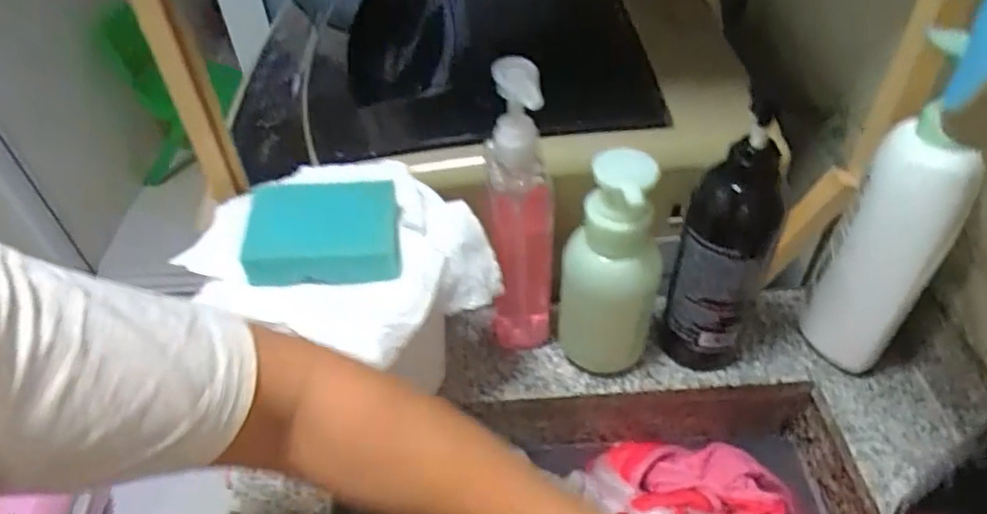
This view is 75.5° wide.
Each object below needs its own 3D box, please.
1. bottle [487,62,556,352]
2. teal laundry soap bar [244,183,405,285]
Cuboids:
[{"bbox_3d":[0.020,-0.026,0.495,0.053,0.255,0.049,3,46,6],"label":"bottle"},{"bbox_3d":[-0.120,-0.018,0.443,0.107,0.032,0.070,-4,45,-1],"label":"teal laundry soap bar"}]

